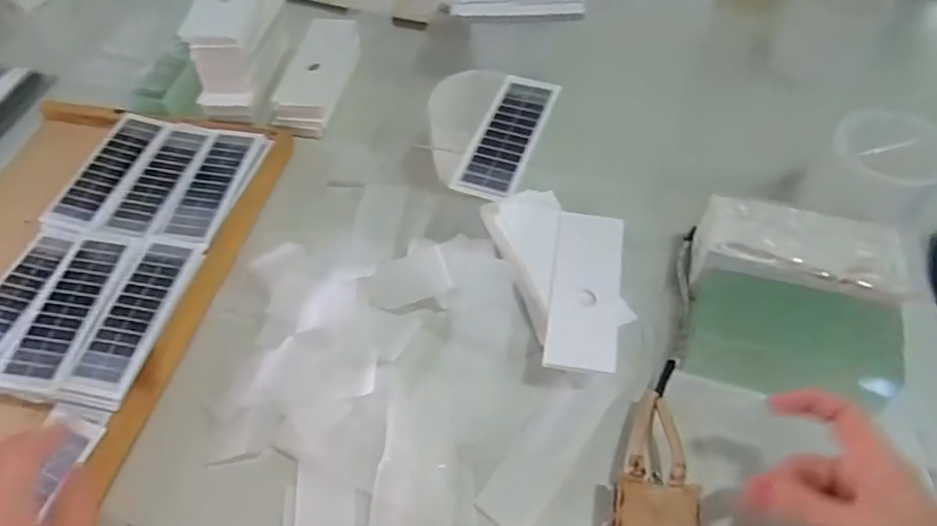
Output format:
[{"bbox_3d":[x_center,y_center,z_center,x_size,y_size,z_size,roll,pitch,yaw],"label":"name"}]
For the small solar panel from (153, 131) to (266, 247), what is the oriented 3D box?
[{"bbox_3d":[-0.249,-0.076,0.555,0.057,0.009,0.141,8,56,8],"label":"small solar panel"}]

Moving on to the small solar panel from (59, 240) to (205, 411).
[{"bbox_3d":[-0.269,0.045,0.467,0.053,0.007,0.143,10,58,4],"label":"small solar panel"}]

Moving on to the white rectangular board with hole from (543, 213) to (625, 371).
[{"bbox_3d":[0.095,0.018,0.463,0.053,0.006,0.142,7,56,8],"label":"white rectangular board with hole"}]

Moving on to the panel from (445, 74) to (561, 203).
[{"bbox_3d":[0.035,-0.111,0.494,0.052,0.008,0.136,17,60,15],"label":"panel"}]

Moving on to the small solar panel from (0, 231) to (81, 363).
[{"bbox_3d":[-0.379,0.035,0.478,0.058,0.008,0.145,3,56,12],"label":"small solar panel"}]

